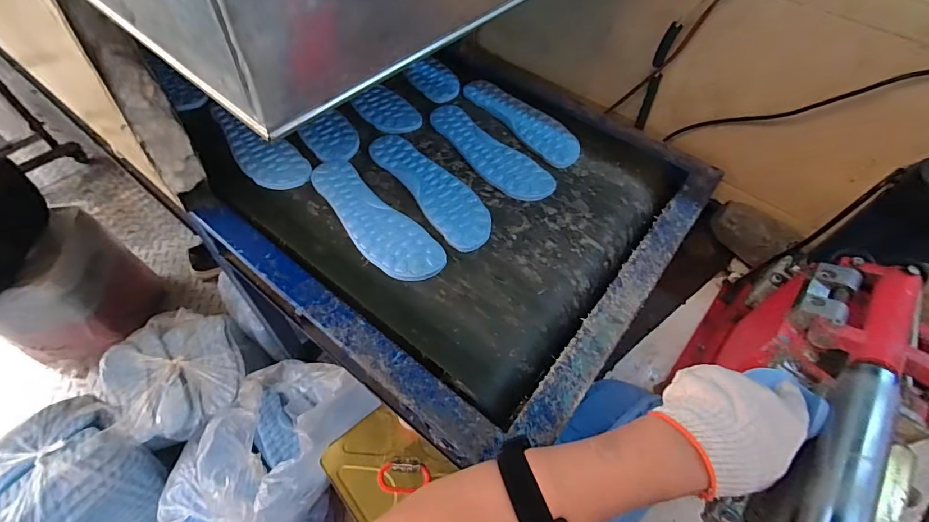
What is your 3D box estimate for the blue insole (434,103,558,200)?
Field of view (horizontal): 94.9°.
[{"bbox_3d":[0.035,-0.178,0.686,0.082,0.006,0.253,-34,64,-23],"label":"blue insole"}]

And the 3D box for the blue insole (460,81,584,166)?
[{"bbox_3d":[0.095,-0.247,0.737,0.072,0.010,0.252,-35,64,-24],"label":"blue insole"}]

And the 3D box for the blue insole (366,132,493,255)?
[{"bbox_3d":[-0.050,-0.115,0.634,0.078,0.012,0.255,-30,62,-22],"label":"blue insole"}]

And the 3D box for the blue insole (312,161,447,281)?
[{"bbox_3d":[-0.131,-0.060,0.589,0.081,0.009,0.252,-38,65,-25],"label":"blue insole"}]

